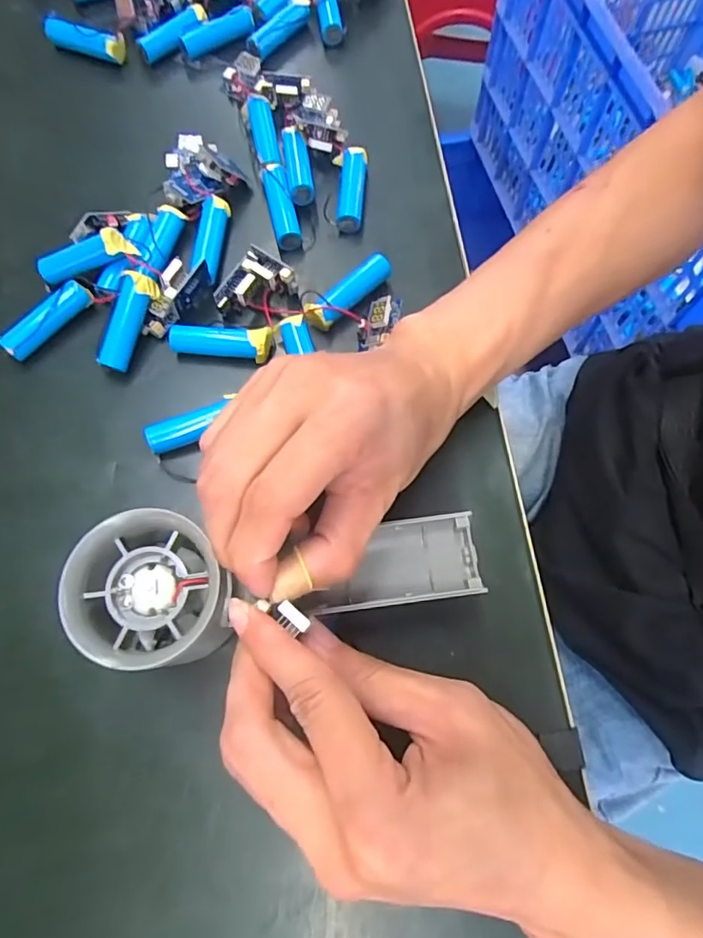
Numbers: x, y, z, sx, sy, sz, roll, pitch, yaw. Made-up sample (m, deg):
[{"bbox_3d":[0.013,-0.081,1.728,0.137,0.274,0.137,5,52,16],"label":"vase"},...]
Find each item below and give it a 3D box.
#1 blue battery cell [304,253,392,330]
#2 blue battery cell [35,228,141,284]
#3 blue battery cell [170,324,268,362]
[{"bbox_3d":[-0.001,-0.094,0.291,0.051,0.018,0.016,-40,75,-11],"label":"blue battery cell"},{"bbox_3d":[-0.144,-0.113,0.290,0.056,0.016,0.013,-10,71,18],"label":"blue battery cell"},{"bbox_3d":[-0.069,-0.066,0.284,0.052,0.017,0.014,4,72,3],"label":"blue battery cell"}]

